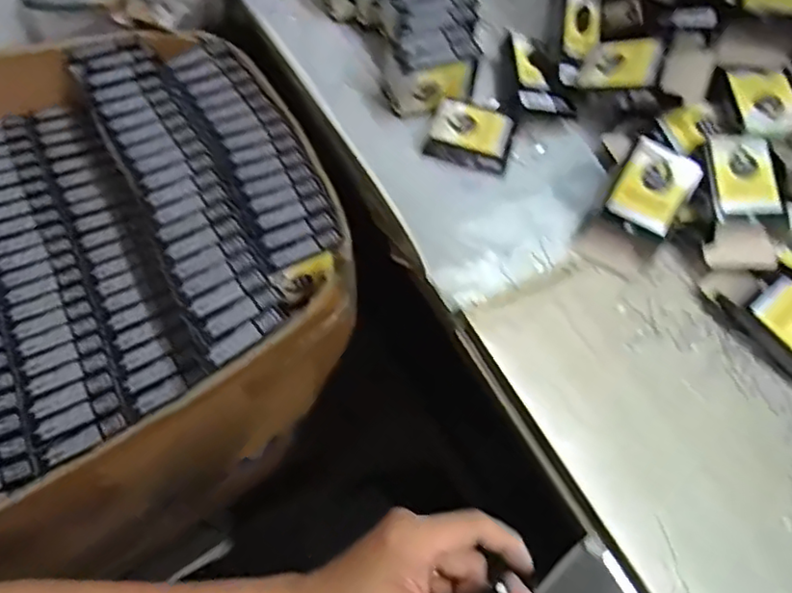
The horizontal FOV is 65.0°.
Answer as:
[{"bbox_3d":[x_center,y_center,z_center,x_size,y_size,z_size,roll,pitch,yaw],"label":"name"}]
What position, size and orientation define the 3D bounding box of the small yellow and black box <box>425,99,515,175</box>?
[{"bbox_3d":[0.065,-0.137,0.531,0.069,0.021,0.054,17,62,6],"label":"small yellow and black box"}]

